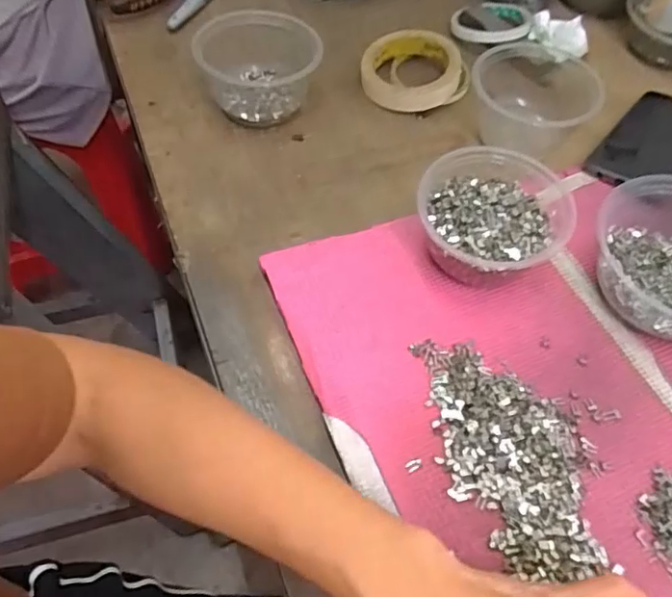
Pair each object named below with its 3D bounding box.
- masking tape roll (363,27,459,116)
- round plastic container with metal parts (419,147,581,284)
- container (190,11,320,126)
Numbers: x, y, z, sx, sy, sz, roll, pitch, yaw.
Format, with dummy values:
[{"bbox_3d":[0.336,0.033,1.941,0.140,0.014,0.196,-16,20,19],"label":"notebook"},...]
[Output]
[{"bbox_3d":[0.076,-0.232,0.602,0.096,0.033,0.096,-9,58,-6],"label":"masking tape roll"},{"bbox_3d":[0.123,-0.061,0.463,0.111,0.058,0.126,33,61,18],"label":"round plastic container with metal parts"},{"bbox_3d":[-0.073,-0.215,0.560,0.112,0.068,0.097,-7,57,-8],"label":"container"}]

